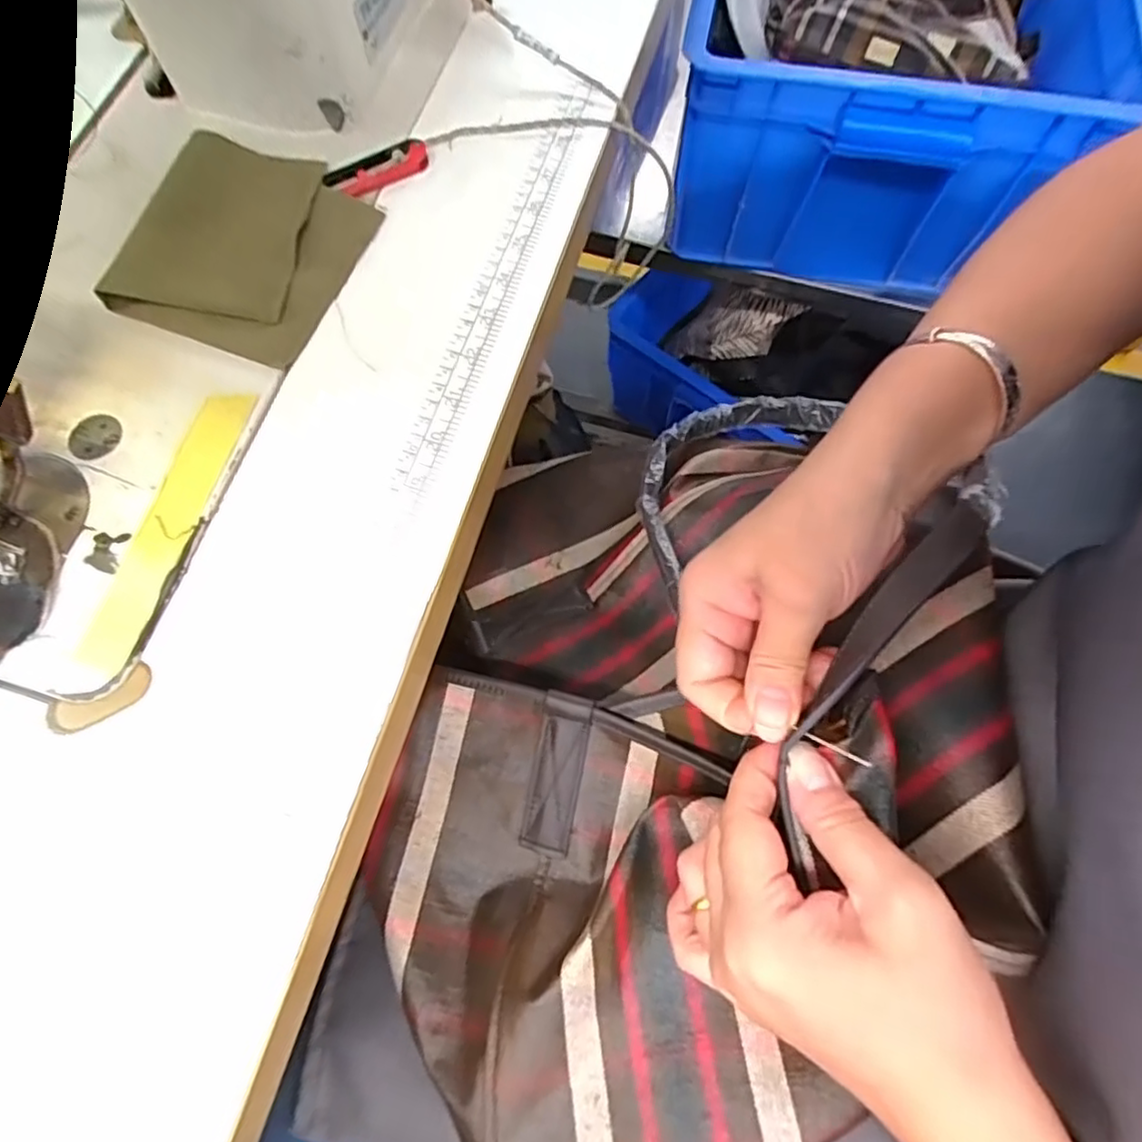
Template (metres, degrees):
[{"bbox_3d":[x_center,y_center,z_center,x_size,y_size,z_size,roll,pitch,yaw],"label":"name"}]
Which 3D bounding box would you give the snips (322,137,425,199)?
[{"bbox_3d":[-0.109,-0.226,0.365,0.058,0.009,0.024,-24,72,-8],"label":"snips"}]

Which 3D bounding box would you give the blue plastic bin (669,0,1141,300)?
[{"bbox_3d":[0.325,-0.579,0.663,0.374,0.204,0.544,10,71,4],"label":"blue plastic bin"}]

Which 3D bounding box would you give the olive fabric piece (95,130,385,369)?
[{"bbox_3d":[-0.171,-0.174,0.344,0.108,0.019,0.119,18,72,7],"label":"olive fabric piece"}]

